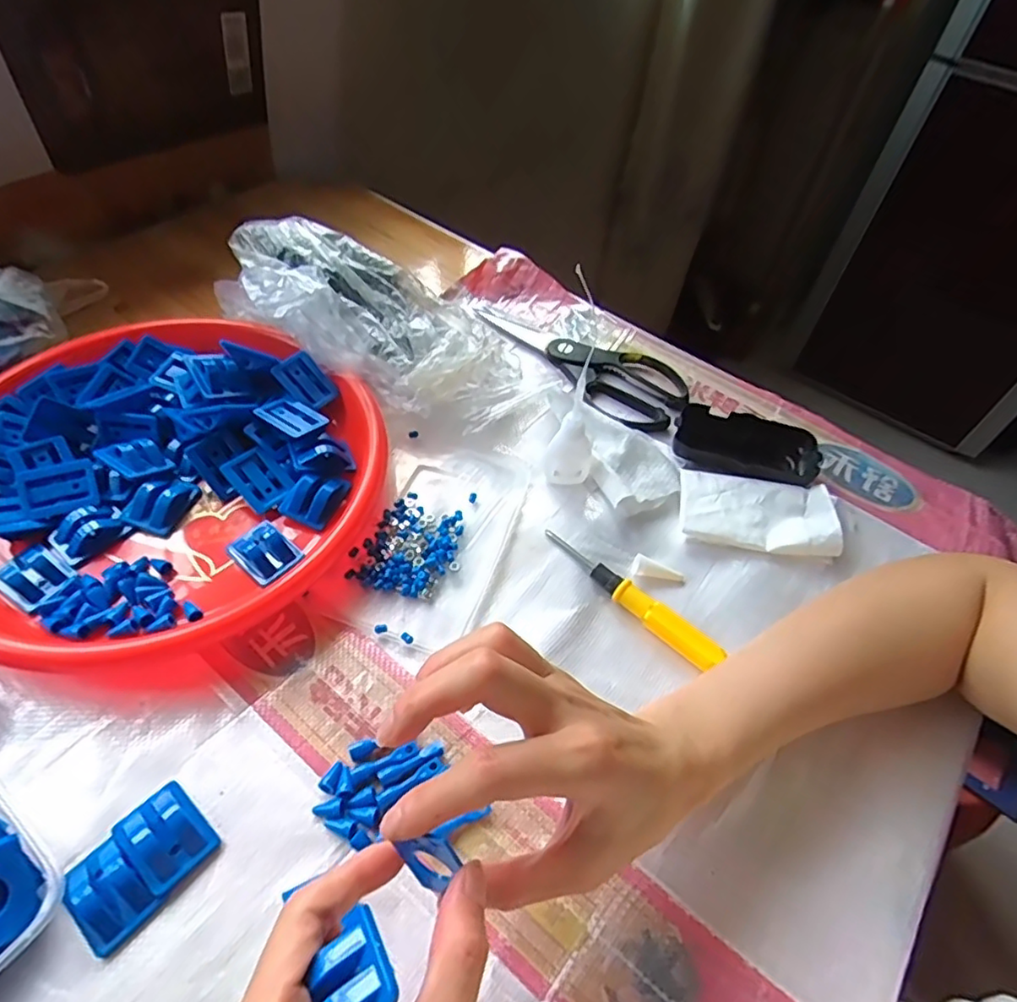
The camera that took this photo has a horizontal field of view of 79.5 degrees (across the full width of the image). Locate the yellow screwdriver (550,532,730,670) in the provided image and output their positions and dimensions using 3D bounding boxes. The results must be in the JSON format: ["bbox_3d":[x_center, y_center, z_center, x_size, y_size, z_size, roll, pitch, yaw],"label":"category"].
[{"bbox_3d":[0.077,0.061,0.407,0.132,0.016,0.015,37,58,22],"label":"yellow screwdriver"}]

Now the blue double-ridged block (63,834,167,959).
[{"bbox_3d":[-0.191,0.187,0.290,0.042,0.010,0.031,32,56,19],"label":"blue double-ridged block"}]

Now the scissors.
[{"bbox_3d":[0.073,-0.135,0.561,0.090,0.011,0.209,-34,62,-27],"label":"scissors"}]

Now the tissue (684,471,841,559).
[{"bbox_3d":[0.187,0.010,0.457,0.114,0.017,0.057,9,52,2],"label":"tissue"}]

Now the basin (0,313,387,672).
[{"bbox_3d":[-0.244,-0.025,0.425,0.266,0.050,0.280,34,56,20],"label":"basin"}]

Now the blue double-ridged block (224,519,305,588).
[{"bbox_3d":[-0.161,0.034,0.405,0.036,0.010,0.033,46,71,-2],"label":"blue double-ridged block"}]

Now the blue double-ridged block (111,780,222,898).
[{"bbox_3d":[-0.173,0.167,0.308,0.045,0.012,0.034,36,57,21],"label":"blue double-ridged block"}]

